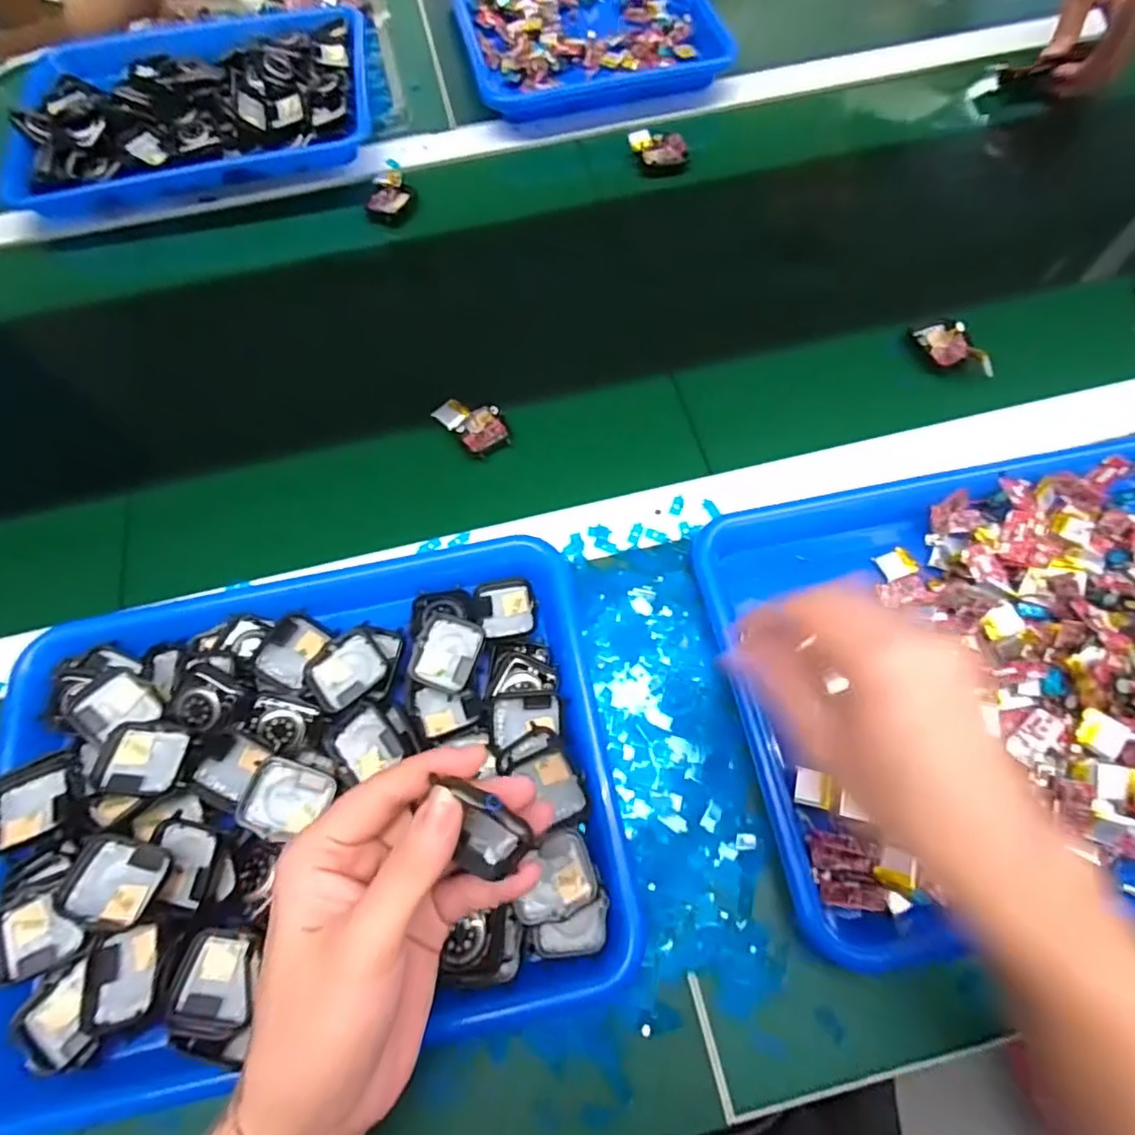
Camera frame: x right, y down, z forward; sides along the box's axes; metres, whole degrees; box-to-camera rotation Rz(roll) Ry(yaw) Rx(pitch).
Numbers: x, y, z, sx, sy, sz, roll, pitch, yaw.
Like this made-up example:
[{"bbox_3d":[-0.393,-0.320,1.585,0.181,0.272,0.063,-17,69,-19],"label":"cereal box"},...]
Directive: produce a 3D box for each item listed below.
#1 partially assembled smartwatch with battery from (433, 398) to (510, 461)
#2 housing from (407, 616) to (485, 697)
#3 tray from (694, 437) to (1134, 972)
[{"bbox_3d":[-0.066,-0.106,0.441,0.053,0.016,0.038,39,75,16],"label":"partially assembled smartwatch with battery"},{"bbox_3d":[-0.070,0.051,0.359,0.037,0.014,0.042,16,70,9],"label":"housing"},{"bbox_3d":[0.263,0.051,0.347,0.338,0.049,0.258,-10,68,-2],"label":"tray"}]

